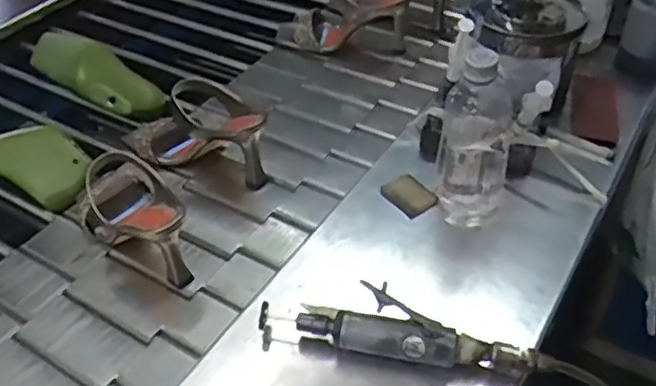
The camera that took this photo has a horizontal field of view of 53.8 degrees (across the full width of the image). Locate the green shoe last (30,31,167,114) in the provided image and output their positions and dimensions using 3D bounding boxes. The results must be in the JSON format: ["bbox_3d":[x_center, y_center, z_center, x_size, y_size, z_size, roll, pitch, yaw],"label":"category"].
[{"bbox_3d":[-0.363,-0.179,1.010,0.261,0.084,0.091,30,53,33],"label":"green shoe last"}]

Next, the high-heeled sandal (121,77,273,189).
[{"bbox_3d":[-0.162,-0.076,0.832,0.197,0.120,0.075,11,44,15],"label":"high-heeled sandal"}]

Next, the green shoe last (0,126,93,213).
[{"bbox_3d":[-0.412,-0.051,0.842,0.242,0.065,0.094,14,45,20],"label":"green shoe last"}]

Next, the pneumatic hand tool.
[{"bbox_3d":[0.056,0.120,0.561,0.235,0.049,0.048,9,43,13],"label":"pneumatic hand tool"}]

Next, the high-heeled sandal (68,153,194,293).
[{"bbox_3d":[-0.226,0.014,0.720,0.074,0.114,0.208,-33,50,-29],"label":"high-heeled sandal"}]

